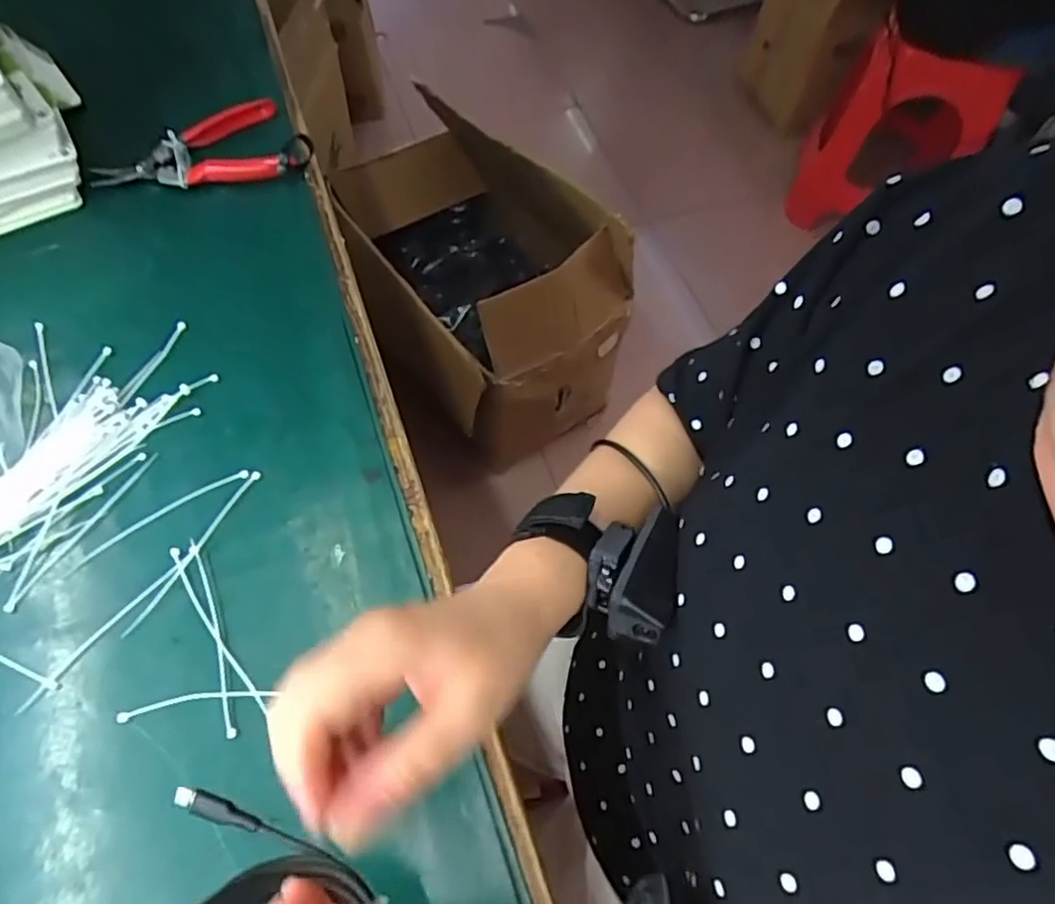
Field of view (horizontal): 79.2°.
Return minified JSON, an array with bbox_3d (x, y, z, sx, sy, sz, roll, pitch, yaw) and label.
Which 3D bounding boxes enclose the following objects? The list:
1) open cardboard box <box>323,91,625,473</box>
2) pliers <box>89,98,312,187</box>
[{"bbox_3d":[-0.116,-0.324,1.220,0.402,0.416,0.591,-33,69,-19],"label":"open cardboard box"},{"bbox_3d":[-0.272,-0.261,0.543,0.166,0.026,0.090,-9,62,-8],"label":"pliers"}]

